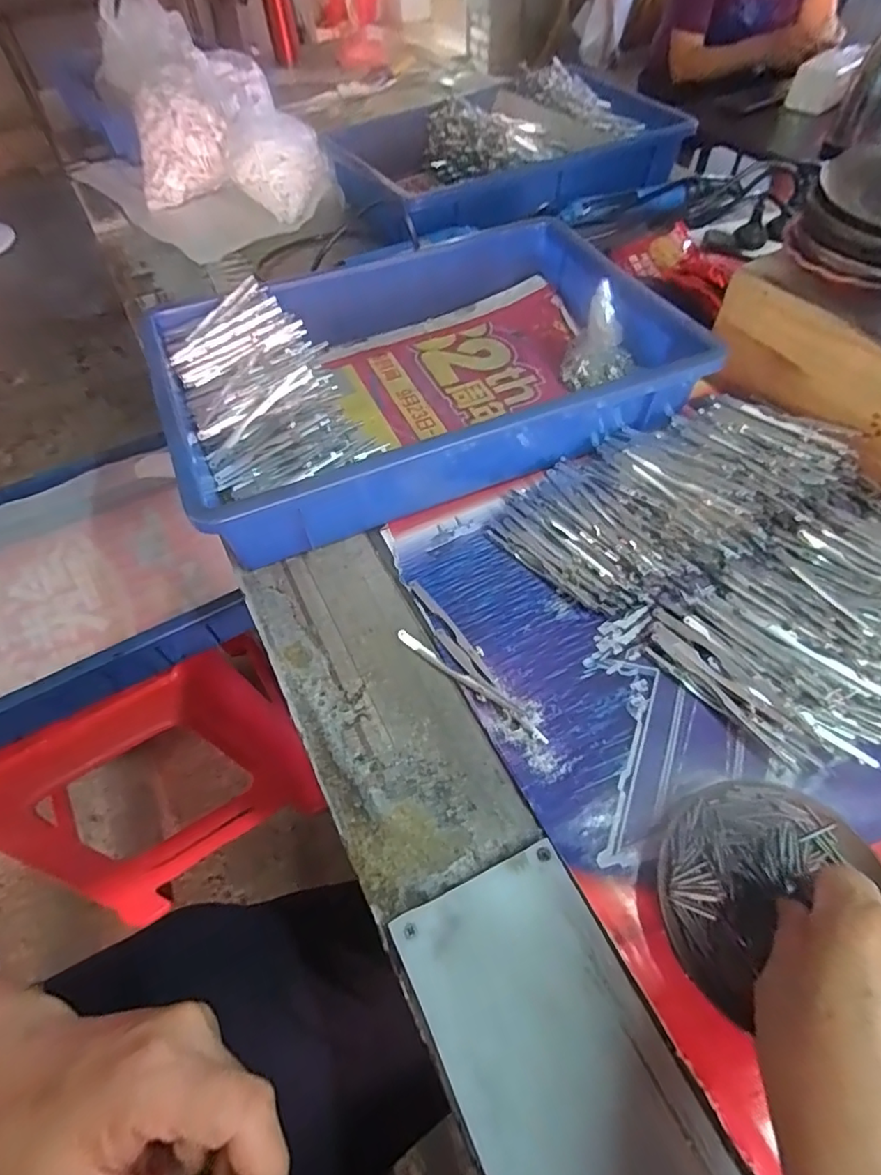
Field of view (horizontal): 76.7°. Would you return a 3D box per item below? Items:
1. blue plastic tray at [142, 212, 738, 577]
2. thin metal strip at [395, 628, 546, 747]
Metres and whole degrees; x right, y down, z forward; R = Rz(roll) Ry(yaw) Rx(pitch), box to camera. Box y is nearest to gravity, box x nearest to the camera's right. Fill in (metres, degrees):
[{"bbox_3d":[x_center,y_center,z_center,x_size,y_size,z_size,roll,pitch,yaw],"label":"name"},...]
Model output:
[{"bbox_3d":[-0.017,-0.198,0.502,0.424,0.081,0.290,-21,57,-13],"label":"blue plastic tray"},{"bbox_3d":[0.019,0.061,0.364,0.119,0.006,0.010,33,61,22],"label":"thin metal strip"}]

